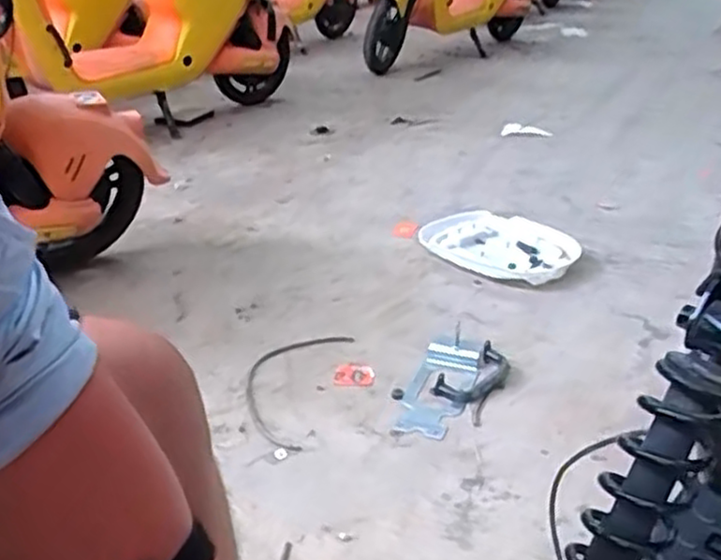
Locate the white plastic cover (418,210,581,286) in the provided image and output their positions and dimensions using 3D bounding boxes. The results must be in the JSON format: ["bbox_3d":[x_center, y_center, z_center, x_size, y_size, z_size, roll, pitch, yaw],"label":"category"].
[{"bbox_3d":[0.299,-0.083,1.699,0.225,0.063,0.368,-21,34,-35],"label":"white plastic cover"}]

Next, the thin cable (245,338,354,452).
[{"bbox_3d":[-0.128,0.175,1.259,0.154,0.017,0.313,7,27,13],"label":"thin cable"}]

